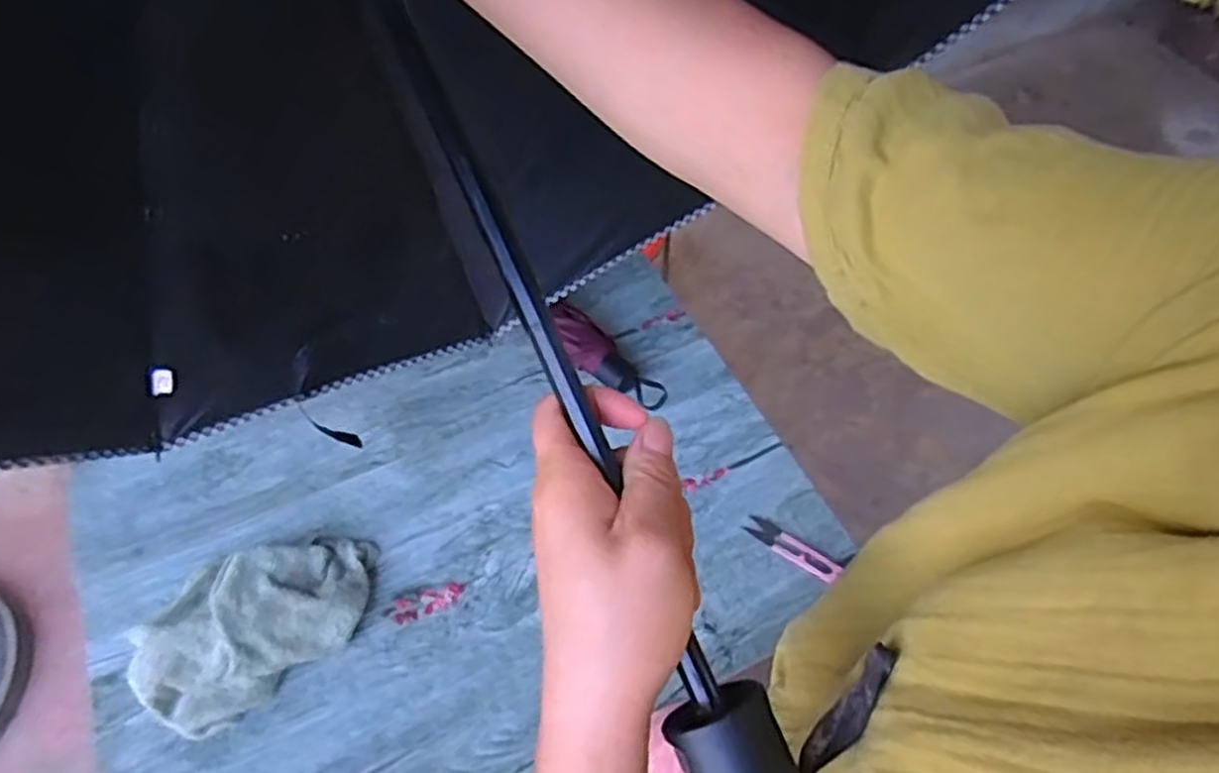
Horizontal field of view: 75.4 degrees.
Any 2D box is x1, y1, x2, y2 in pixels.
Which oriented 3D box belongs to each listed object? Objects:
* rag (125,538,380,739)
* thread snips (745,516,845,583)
[{"bbox_3d":[-0.320,0.204,0.715,0.211,0.052,0.134,-32,56,-20],"label":"rag"},{"bbox_3d":[0.178,0.157,0.767,0.097,0.004,0.027,28,58,24],"label":"thread snips"}]

